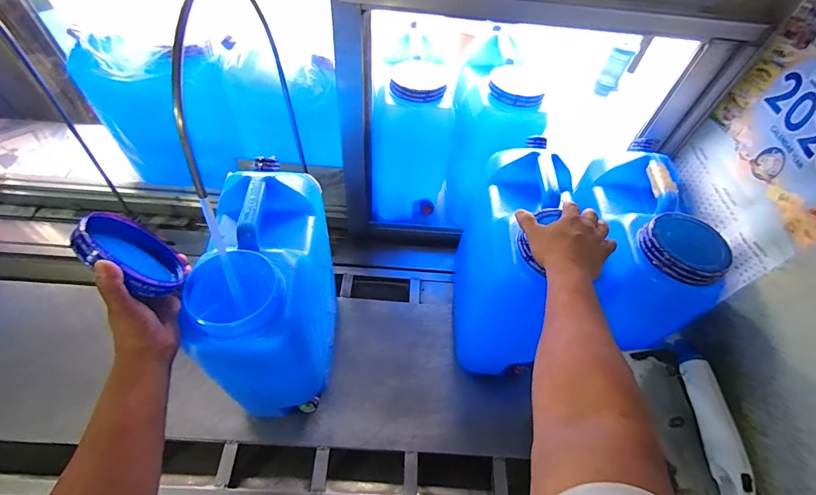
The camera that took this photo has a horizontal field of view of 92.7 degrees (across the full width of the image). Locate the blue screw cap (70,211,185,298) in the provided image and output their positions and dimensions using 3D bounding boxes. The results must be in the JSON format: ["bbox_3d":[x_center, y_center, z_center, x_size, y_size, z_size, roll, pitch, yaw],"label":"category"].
[{"bbox_3d":[-0.321,0.011,0.452,0.032,0.115,0.117,-46,23,-3],"label":"blue screw cap"}]

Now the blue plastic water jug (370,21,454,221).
[{"bbox_3d":[0.017,-0.305,0.998,0.182,0.392,0.313,5,54,-2],"label":"blue plastic water jug"}]

